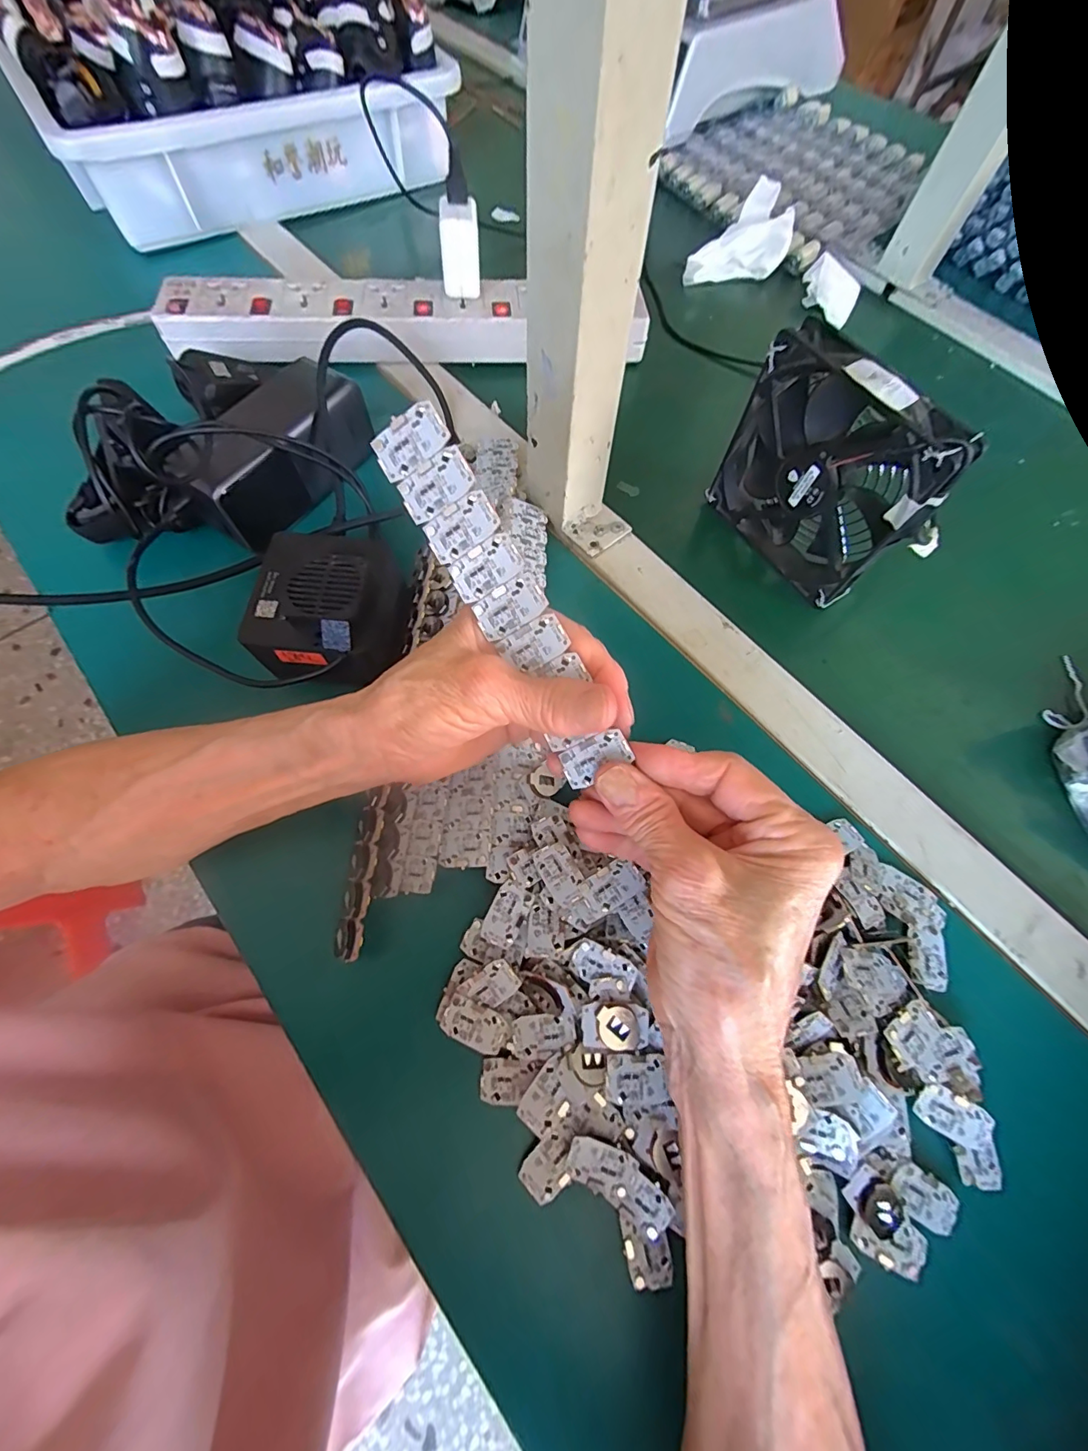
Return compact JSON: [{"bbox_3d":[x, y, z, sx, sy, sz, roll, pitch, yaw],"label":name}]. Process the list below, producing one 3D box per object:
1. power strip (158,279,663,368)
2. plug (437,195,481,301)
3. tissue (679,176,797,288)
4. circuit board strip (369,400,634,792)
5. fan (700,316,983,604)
[{"bbox_3d":[-0.108,-0.330,0.394,0.378,0.037,0.065,-4,69,-3],"label":"power strip"},{"bbox_3d":[-0.064,-0.362,0.371,0.029,0.052,0.025,-5,69,-3],"label":"plug"},{"bbox_3d":[0.192,-0.457,0.459,0.064,0.039,0.122,41,73,14],"label":"tissue"},{"bbox_3d":[-0.015,-0.048,0.195,0.029,0.005,0.155,-29,98,15],"label":"circuit board strip"},{"bbox_3d":[0.169,-0.153,0.296,0.033,0.114,0.121,-38,74,-14],"label":"fan"}]

